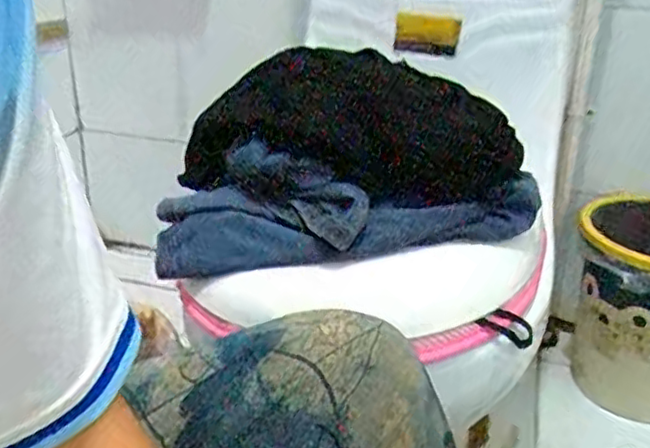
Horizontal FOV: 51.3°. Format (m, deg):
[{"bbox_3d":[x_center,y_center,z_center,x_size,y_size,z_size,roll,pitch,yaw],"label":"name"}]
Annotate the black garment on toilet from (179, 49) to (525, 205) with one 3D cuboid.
[{"bbox_3d":[0.019,-0.089,0.584,0.276,0.105,0.120,13,27,22],"label":"black garment on toilet"}]

